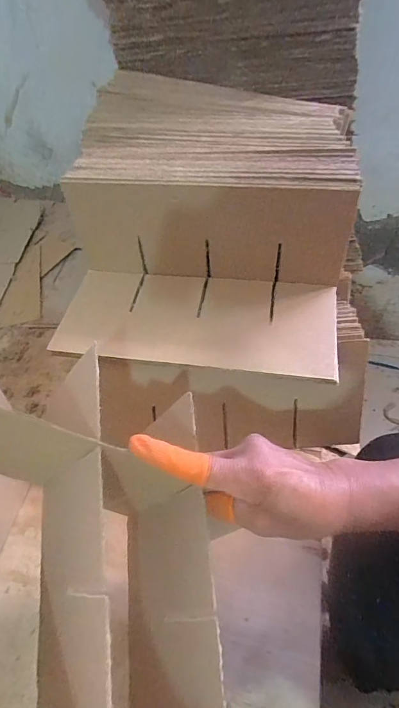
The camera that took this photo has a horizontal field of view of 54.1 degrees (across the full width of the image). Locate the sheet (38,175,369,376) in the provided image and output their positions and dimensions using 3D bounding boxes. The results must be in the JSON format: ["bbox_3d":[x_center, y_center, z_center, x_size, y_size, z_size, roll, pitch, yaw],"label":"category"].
[{"bbox_3d":[-0.014,-0.084,0.420,0.338,0.136,0.141,7,50,8],"label":"sheet"}]

